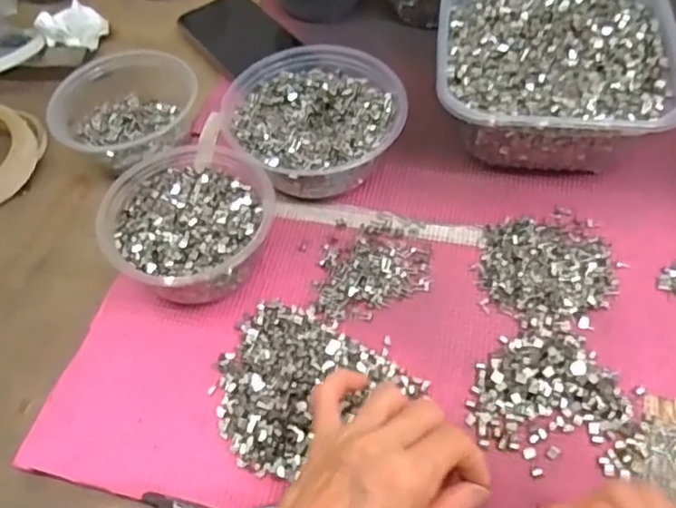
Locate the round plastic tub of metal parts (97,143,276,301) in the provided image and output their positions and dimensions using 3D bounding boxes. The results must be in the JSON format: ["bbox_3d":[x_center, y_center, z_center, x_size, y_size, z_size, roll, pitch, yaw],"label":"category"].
[{"bbox_3d":[-0.100,-0.017,0.449,0.113,0.060,0.113,-1,55,2],"label":"round plastic tub of metal parts"}]

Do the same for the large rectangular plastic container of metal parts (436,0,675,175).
[{"bbox_3d":[0.166,-0.144,0.506,0.172,0.066,0.178,3,56,6],"label":"large rectangular plastic container of metal parts"}]

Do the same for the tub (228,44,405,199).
[{"bbox_3d":[-0.017,-0.108,0.504,0.131,0.056,0.140,-1,55,2],"label":"tub"}]

